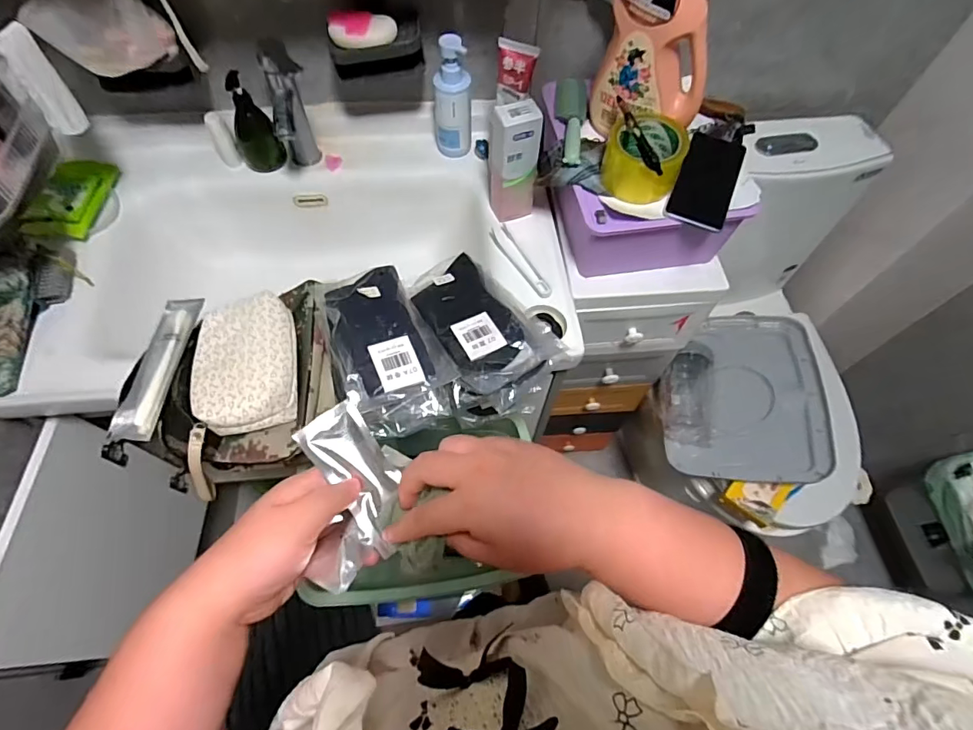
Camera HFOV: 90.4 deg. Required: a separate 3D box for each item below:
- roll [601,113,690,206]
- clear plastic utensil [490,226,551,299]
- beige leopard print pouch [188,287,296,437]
[{"bbox_3d":[0.201,-0.268,0.626,0.097,0.064,0.097,1,63,-1],"label":"roll"},{"bbox_3d":[0.053,-0.156,0.727,0.027,0.014,0.141,-29,67,-15],"label":"clear plastic utensil"},{"bbox_3d":[-0.307,-0.009,0.602,0.129,0.044,0.195,-13,64,-8],"label":"beige leopard print pouch"}]

